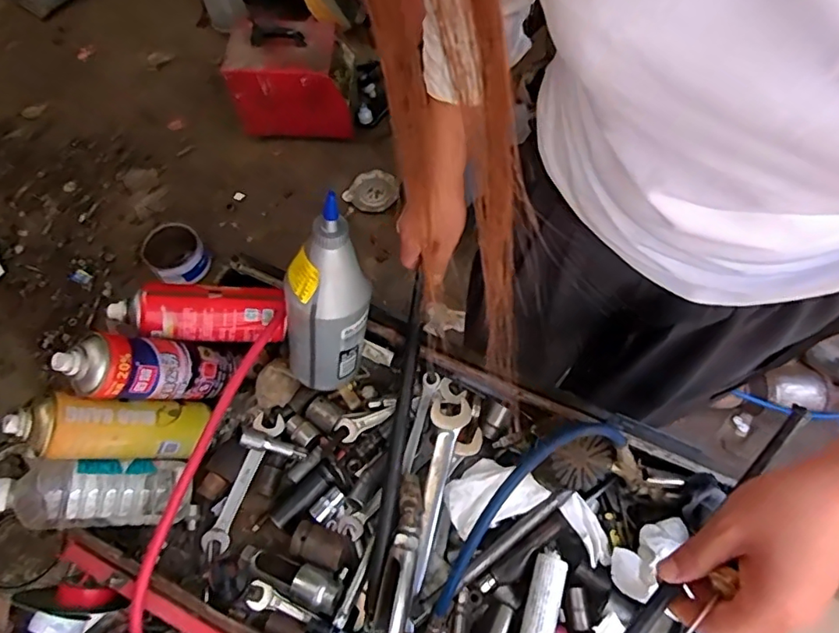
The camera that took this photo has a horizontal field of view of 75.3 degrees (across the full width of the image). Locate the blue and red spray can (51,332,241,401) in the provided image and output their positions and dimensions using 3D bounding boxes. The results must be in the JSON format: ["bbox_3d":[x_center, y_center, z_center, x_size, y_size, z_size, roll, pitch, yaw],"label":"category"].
[{"bbox_3d":[-0.280,0.052,0.578,0.051,0.187,0.063,-37,64,26],"label":"blue and red spray can"}]

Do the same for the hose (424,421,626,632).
[{"bbox_3d":[0.079,0.196,0.508,0.275,0.090,0.018,-48,42,-1],"label":"hose"}]

